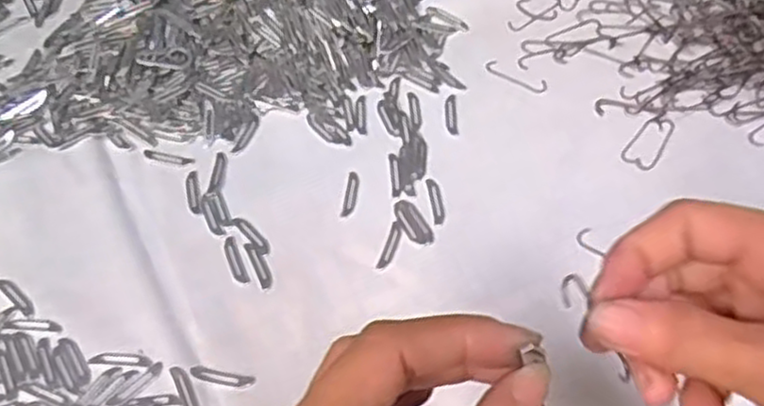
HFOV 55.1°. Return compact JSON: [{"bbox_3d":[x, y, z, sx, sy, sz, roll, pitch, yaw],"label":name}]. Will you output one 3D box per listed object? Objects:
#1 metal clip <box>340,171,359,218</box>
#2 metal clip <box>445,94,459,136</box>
[{"bbox_3d":[-0.019,-0.006,0.452,0.008,0.004,0.032,6,60,7],"label":"metal clip"},{"bbox_3d":[0.045,-0.058,0.480,0.008,0.004,0.033,-2,59,2],"label":"metal clip"}]

